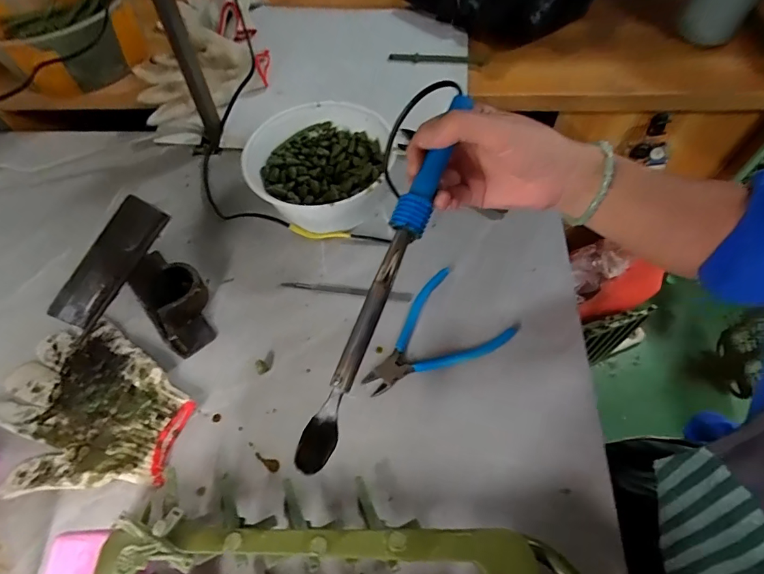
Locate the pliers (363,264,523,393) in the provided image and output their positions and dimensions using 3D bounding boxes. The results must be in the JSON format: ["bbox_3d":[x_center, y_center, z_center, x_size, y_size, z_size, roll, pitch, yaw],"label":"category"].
[{"bbox_3d":[0.045,0.051,0.416,0.145,0.009,0.099,-35,63,-16],"label":"pliers"}]

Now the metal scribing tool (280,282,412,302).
[{"bbox_3d":[-0.039,0.002,0.458,0.142,0.004,0.013,7,60,8],"label":"metal scribing tool"}]

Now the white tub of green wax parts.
[{"bbox_3d":[-0.068,-0.143,0.500,0.156,0.078,0.156,-2,59,3],"label":"white tub of green wax parts"}]

